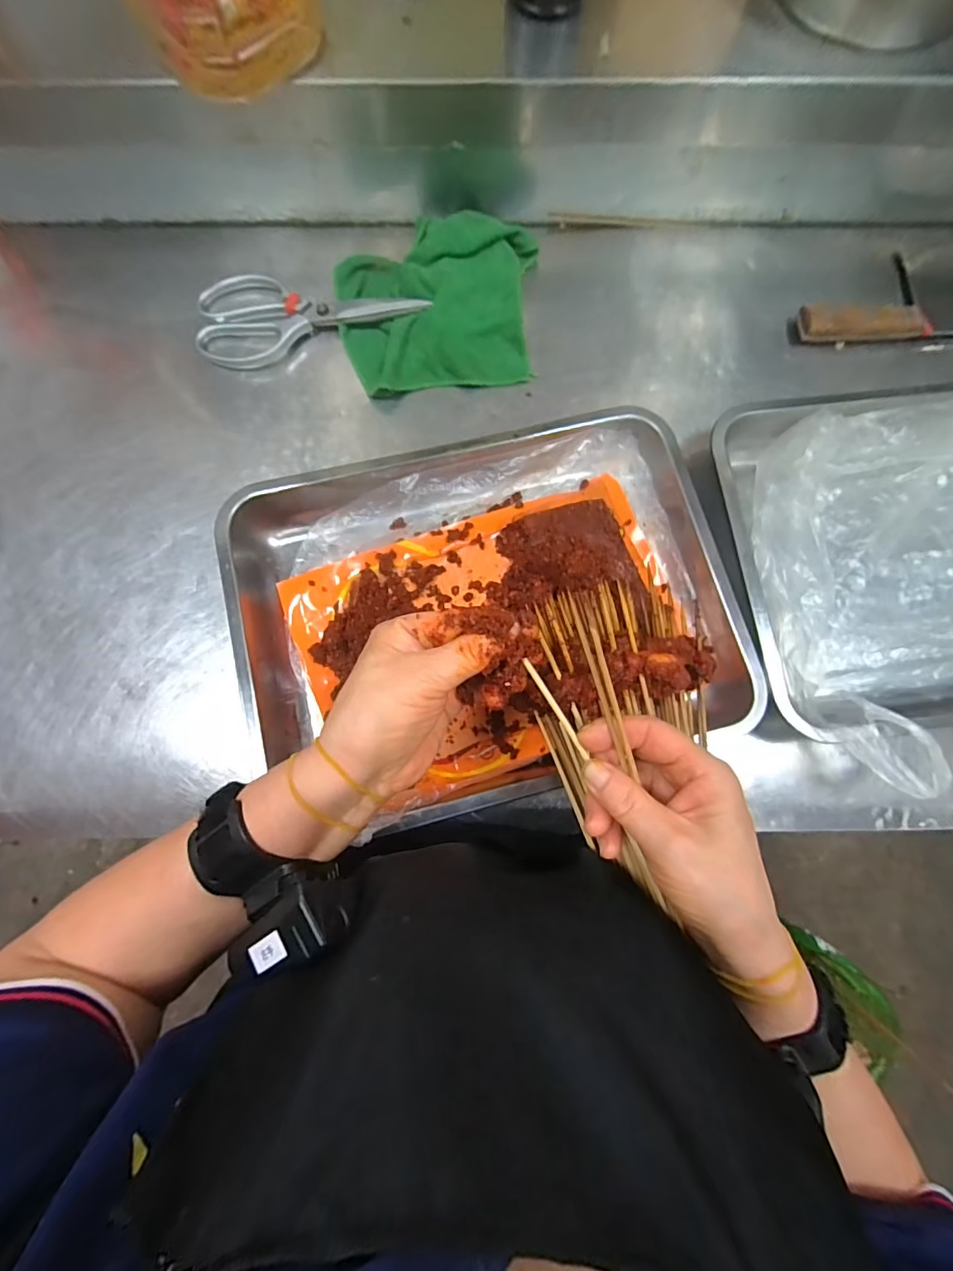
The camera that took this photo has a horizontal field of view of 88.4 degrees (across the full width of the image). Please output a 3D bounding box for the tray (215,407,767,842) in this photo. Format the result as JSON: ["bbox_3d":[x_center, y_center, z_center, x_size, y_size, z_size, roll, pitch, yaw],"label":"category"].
[{"bbox_3d":[0.010,-0.024,0.399,0.385,0.053,0.295,-13,78,-3],"label":"tray"}]

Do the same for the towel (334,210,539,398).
[{"bbox_3d":[-0.034,-0.320,0.474,0.191,0.038,0.163,-11,78,-2],"label":"towel"}]

